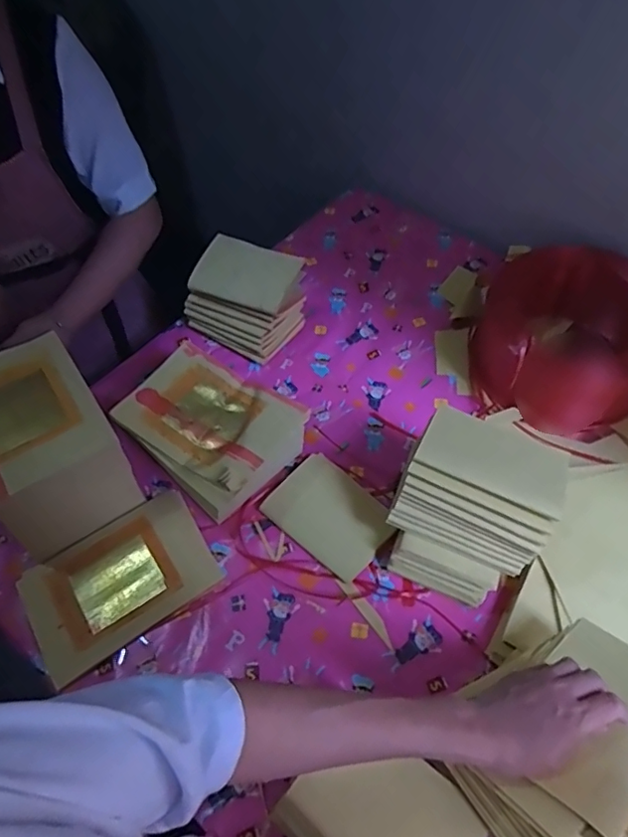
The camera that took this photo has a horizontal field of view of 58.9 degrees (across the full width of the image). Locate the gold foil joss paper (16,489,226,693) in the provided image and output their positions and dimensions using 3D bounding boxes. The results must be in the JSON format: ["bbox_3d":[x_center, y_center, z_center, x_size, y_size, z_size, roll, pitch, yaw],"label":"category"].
[{"bbox_3d":[-0.260,0.216,0.745,0.235,0.018,0.164,-31,61,-16],"label":"gold foil joss paper"}]

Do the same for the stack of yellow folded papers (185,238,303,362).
[{"bbox_3d":[-0.113,-0.205,0.924,0.175,0.150,0.123,26,62,18],"label":"stack of yellow folded papers"}]

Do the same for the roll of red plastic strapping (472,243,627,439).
[{"bbox_3d":[0.375,-0.118,0.811,0.245,0.172,0.215,26,62,18],"label":"roll of red plastic strapping"}]

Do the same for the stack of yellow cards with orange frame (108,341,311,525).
[{"bbox_3d":[-0.147,0.023,0.804,0.234,0.108,0.176,31,64,21],"label":"stack of yellow cards with orange frame"}]

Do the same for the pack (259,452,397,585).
[{"bbox_3d":[0.023,0.134,0.773,0.162,0.030,0.118,39,67,24],"label":"pack"}]

